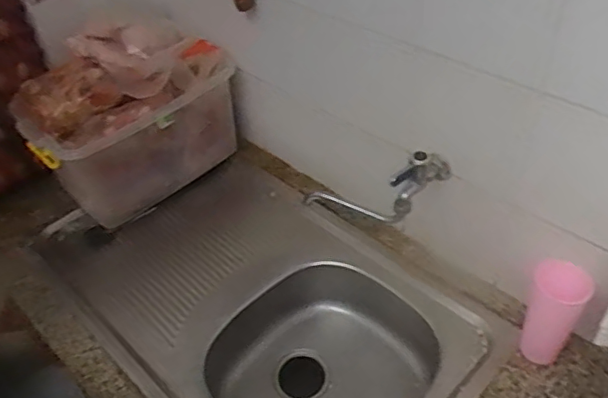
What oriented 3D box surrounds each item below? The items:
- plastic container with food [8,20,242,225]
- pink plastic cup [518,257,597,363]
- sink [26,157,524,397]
[{"bbox_3d":[-0.375,-0.170,1.234,0.404,0.343,0.275,-32,48,-25],"label":"plastic container with food"},{"bbox_3d":[0.379,0.171,0.860,0.075,0.183,0.079,10,45,18],"label":"pink plastic cup"},{"bbox_3d":[-0.098,0.224,1.108,0.502,0.177,0.850,-36,50,-28],"label":"sink"}]

